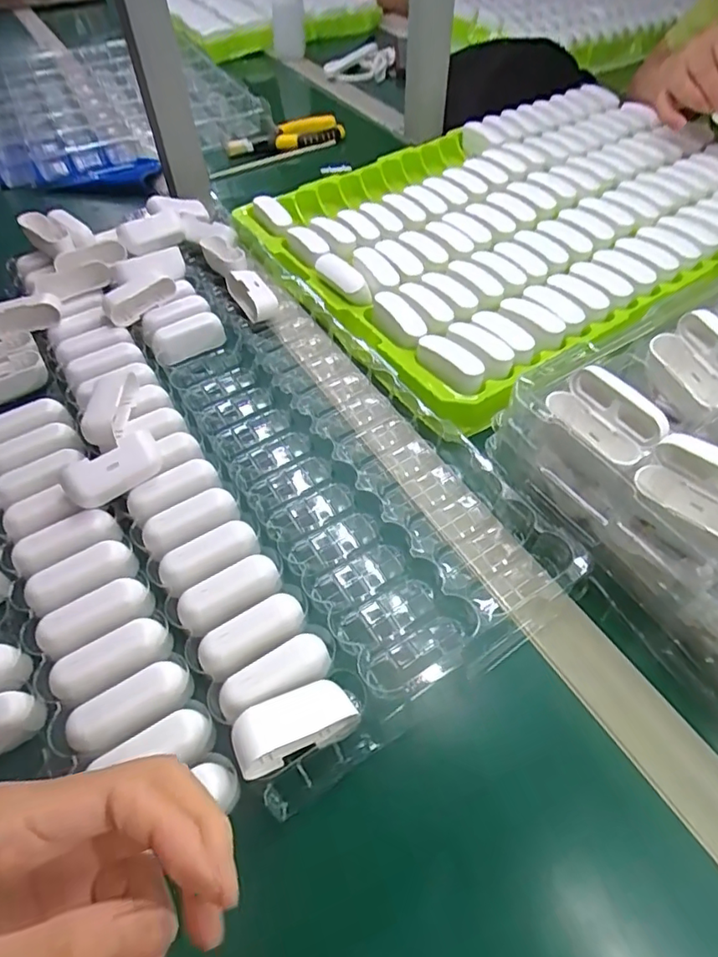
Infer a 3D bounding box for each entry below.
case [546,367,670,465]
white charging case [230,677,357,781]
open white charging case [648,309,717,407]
[{"bbox_3d":[0.149,-0.036,0.332,0.035,0.030,0.063,-28,57,-19],"label":"case"},{"bbox_3d":[-0.034,0.126,0.280,0.063,0.021,0.029,-9,49,-32],"label":"white charging case"},{"bbox_3d":[0.223,-0.077,0.356,0.038,0.036,0.067,-10,53,-6],"label":"open white charging case"}]

